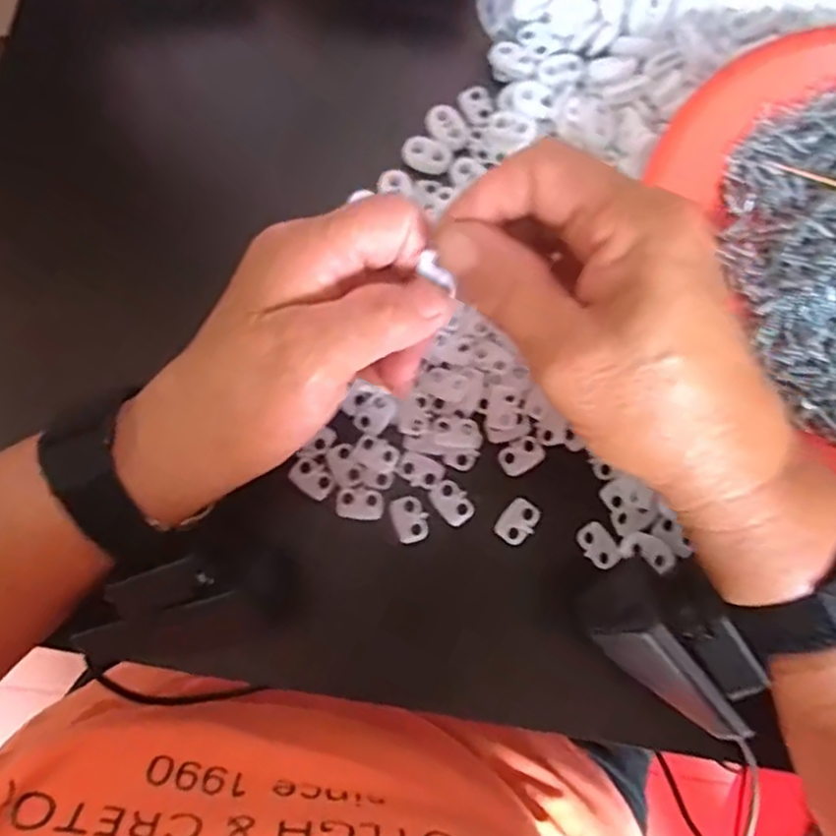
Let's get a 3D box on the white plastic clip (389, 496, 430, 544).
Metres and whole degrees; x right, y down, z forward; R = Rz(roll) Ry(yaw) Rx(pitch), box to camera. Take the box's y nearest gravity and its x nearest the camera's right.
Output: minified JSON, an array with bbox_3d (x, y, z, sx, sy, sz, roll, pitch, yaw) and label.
[{"bbox_3d":[-0.003,0.042,0.302,0.014,0.004,0.019,-21,81,-5],"label":"white plastic clip"}]

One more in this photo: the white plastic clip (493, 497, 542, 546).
[{"bbox_3d":[0.042,0.044,0.303,0.014,0.004,0.019,38,81,5],"label":"white plastic clip"}]

